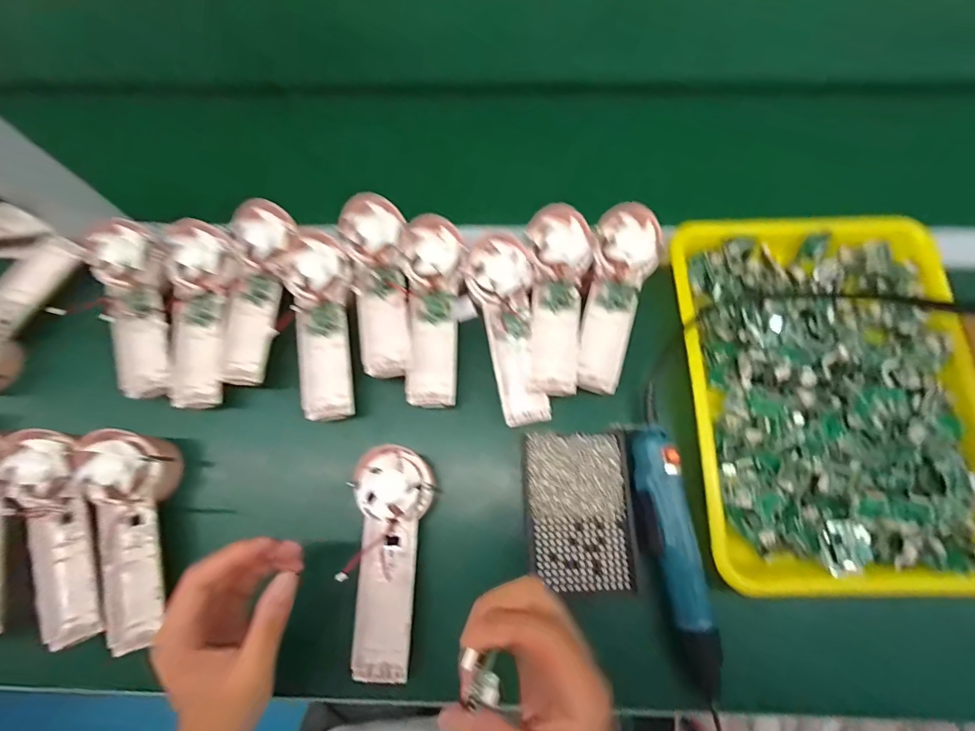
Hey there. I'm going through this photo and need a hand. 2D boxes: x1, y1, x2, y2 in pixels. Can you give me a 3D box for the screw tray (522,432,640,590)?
[{"bbox_3d":[0.080,0.124,0.390,0.089,0.012,0.129,-1,74,0],"label":"screw tray"}]

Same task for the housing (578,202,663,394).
[{"bbox_3d":[0.121,-0.064,0.423,0.060,0.030,0.177,15,75,5],"label":"housing"}]

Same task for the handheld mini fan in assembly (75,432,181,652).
[{"bbox_3d":[-0.304,0.144,0.383,0.066,0.047,0.174,-7,74,-1],"label":"handheld mini fan in assembly"}]

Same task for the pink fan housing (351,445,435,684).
[{"bbox_3d":[-0.082,0.156,0.369,0.059,0.030,0.173,3,74,1],"label":"pink fan housing"}]

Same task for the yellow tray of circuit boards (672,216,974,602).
[{"bbox_3d":[0.304,0.018,0.401,0.246,0.041,0.338,-1,74,0],"label":"yellow tray of circuit boards"}]

